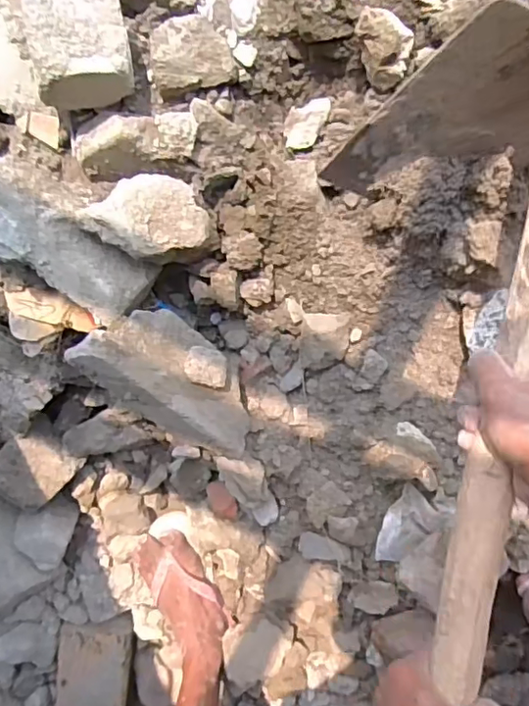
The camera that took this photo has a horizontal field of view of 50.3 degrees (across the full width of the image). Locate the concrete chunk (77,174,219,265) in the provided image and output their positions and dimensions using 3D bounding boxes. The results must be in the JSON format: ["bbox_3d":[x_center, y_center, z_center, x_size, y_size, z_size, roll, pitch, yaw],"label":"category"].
[{"bbox_3d":[-0.123,-0.144,0.610,0.136,0.078,0.086,7,97,2],"label":"concrete chunk"}]

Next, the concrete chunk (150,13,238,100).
[{"bbox_3d":[-0.080,-0.320,0.600,0.085,0.037,0.071,-14,96,4],"label":"concrete chunk"}]

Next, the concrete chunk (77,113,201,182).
[{"bbox_3d":[-0.142,-0.231,0.615,0.136,0.046,0.066,-5,96,3],"label":"concrete chunk"}]

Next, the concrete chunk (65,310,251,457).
[{"bbox_3d":[-0.099,0.019,0.664,0.223,0.068,0.134,44,56,-25],"label":"concrete chunk"}]

